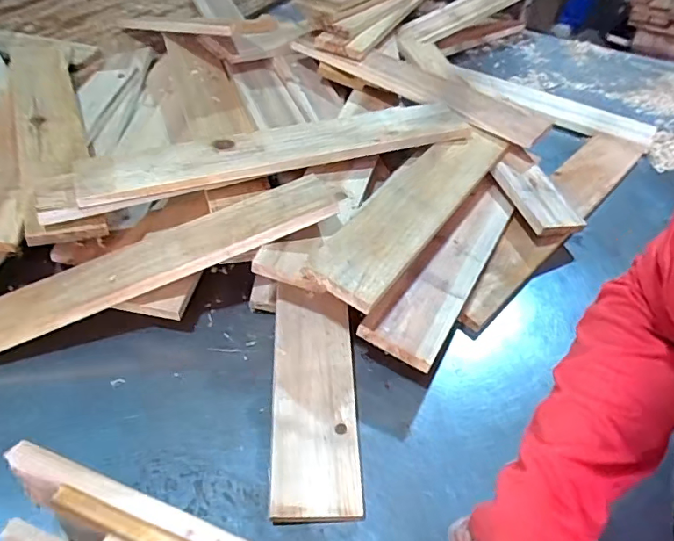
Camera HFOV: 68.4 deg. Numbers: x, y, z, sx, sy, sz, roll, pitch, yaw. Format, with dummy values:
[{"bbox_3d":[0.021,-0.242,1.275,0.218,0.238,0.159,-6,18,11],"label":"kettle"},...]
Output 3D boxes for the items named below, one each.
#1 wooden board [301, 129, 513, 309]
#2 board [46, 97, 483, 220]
[{"bbox_3d":[0.097,-0.087,0.584,0.082,0.013,0.374,33,48,14],"label":"wooden board"},{"bbox_3d":[-0.073,-0.157,0.619,0.543,0.026,0.089,-17,51,-18],"label":"board"}]

